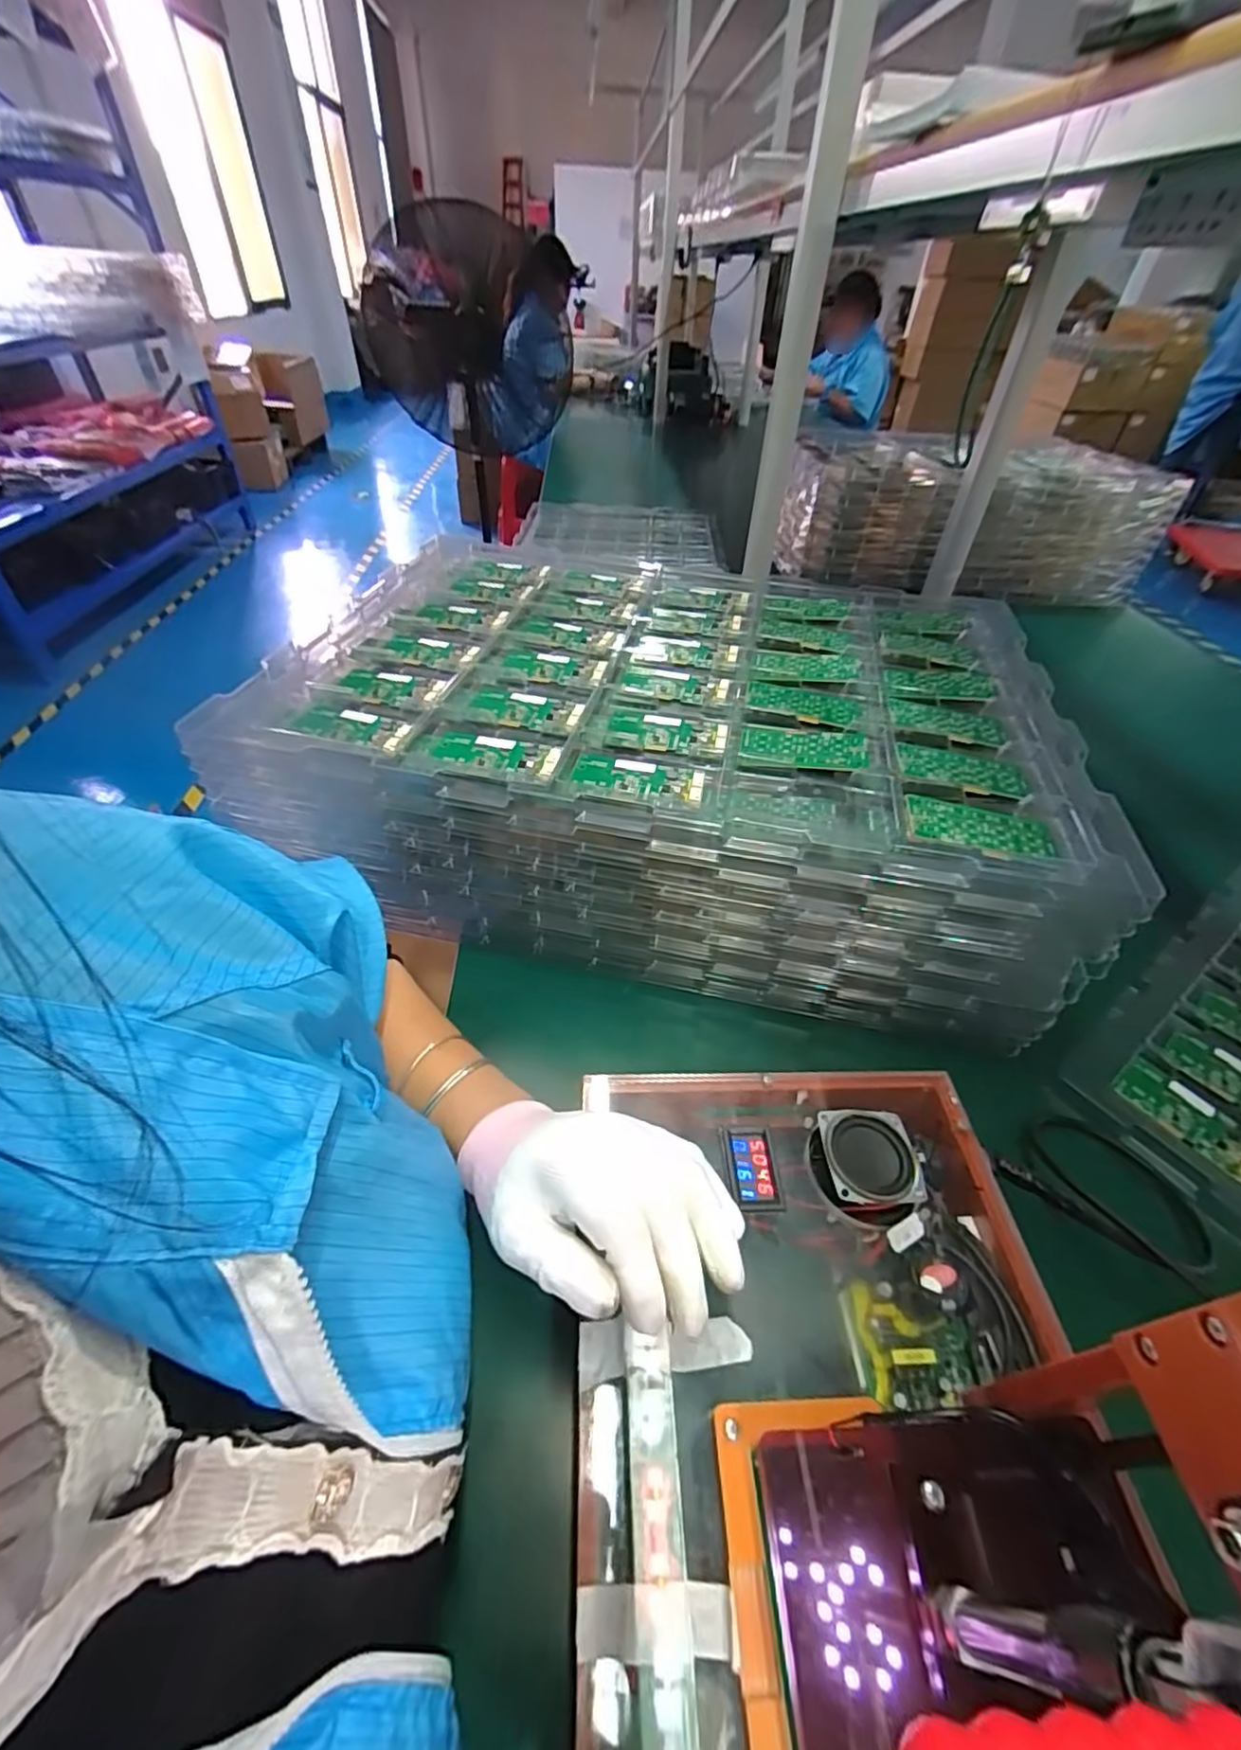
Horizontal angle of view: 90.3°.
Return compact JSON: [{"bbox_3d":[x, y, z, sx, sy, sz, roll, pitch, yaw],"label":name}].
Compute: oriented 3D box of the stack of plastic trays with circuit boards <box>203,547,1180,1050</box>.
[{"bbox_3d":[0.056,-0.121,0.614,0.622,0.181,0.431,11,45,8],"label":"stack of plastic trays with circuit boards"}]

